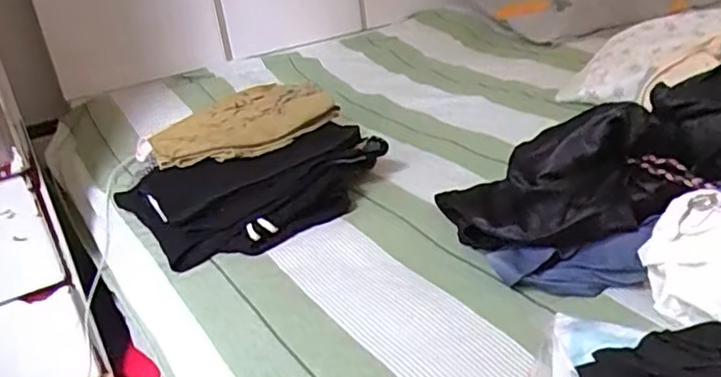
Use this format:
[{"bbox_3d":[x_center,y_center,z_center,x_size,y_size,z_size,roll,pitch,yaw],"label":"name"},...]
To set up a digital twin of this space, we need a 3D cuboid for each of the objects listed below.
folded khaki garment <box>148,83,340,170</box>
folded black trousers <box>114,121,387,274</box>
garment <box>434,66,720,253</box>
[{"bbox_3d":[-0.175,-0.100,0.934,0.255,0.059,0.127,-21,29,-27],"label":"folded khaki garment"},{"bbox_3d":[-0.132,0.002,0.836,0.343,0.057,0.219,-13,27,-14],"label":"folded black trousers"},{"bbox_3d":[0.287,-0.039,0.641,0.455,0.098,0.148,-22,18,27],"label":"garment"}]

